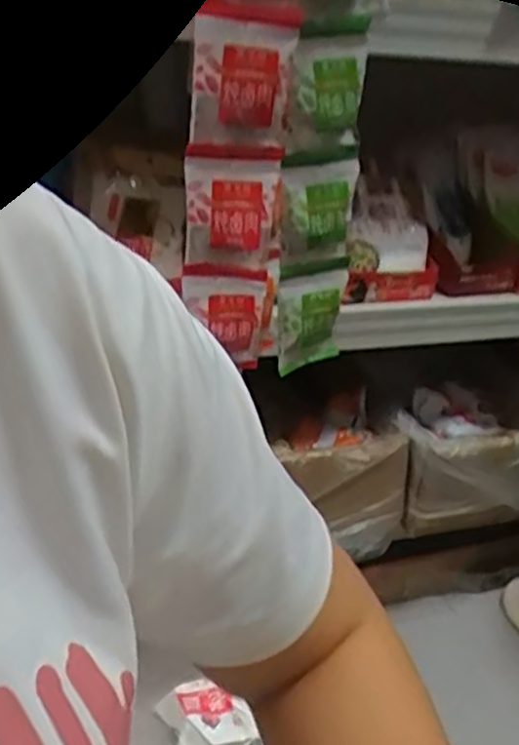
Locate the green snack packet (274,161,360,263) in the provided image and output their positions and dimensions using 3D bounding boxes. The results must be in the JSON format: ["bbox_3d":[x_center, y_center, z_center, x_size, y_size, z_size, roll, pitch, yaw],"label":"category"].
[{"bbox_3d":[0.056,-0.167,0.766,0.087,0.107,0.030,-7,32,-21],"label":"green snack packet"}]

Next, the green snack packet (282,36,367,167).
[{"bbox_3d":[0.064,-0.255,0.695,0.083,0.114,0.044,-1,31,-13],"label":"green snack packet"}]

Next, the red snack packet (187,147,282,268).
[{"bbox_3d":[-0.027,-0.161,0.710,0.087,0.114,0.030,2,30,-7],"label":"red snack packet"}]

